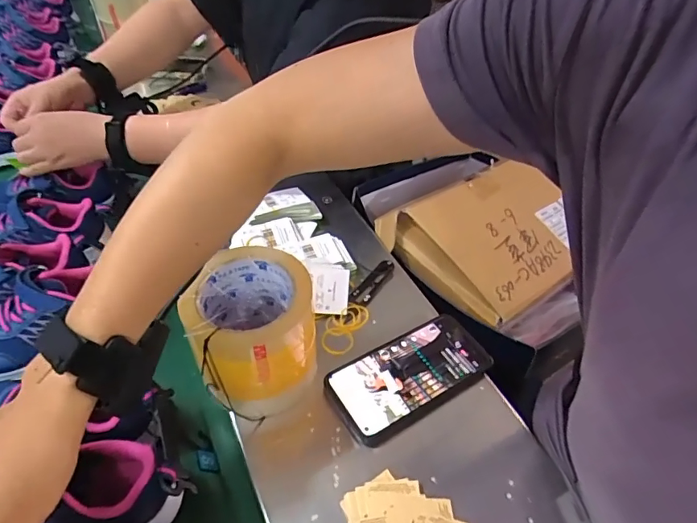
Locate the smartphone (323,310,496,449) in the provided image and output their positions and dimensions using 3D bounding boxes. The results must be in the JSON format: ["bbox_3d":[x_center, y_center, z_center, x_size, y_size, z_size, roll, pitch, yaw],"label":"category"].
[{"bbox_3d":[0.060,0.110,0.446,0.160,0.015,0.076,-23,53,-25],"label":"smartphone"}]

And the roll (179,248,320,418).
[{"bbox_3d":[-0.083,0.061,0.398,0.088,0.100,0.098,-22,53,-24],"label":"roll"}]

